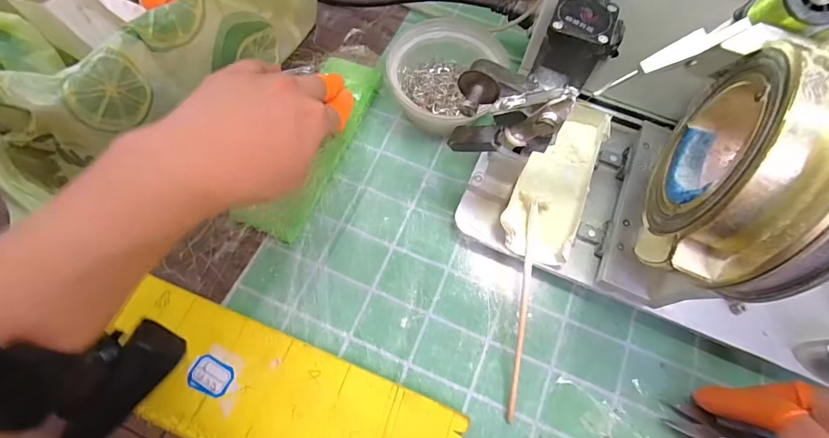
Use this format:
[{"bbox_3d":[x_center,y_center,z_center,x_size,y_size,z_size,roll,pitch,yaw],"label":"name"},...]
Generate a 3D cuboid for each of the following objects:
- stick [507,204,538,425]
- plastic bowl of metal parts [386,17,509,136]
[{"bbox_3d":[0.079,0.064,0.286,0.007,0.009,0.151,10,79,1],"label":"stick"},{"bbox_3d":[0.028,-0.121,0.350,0.101,0.053,0.088,-24,70,-13],"label":"plastic bowl of metal parts"}]

